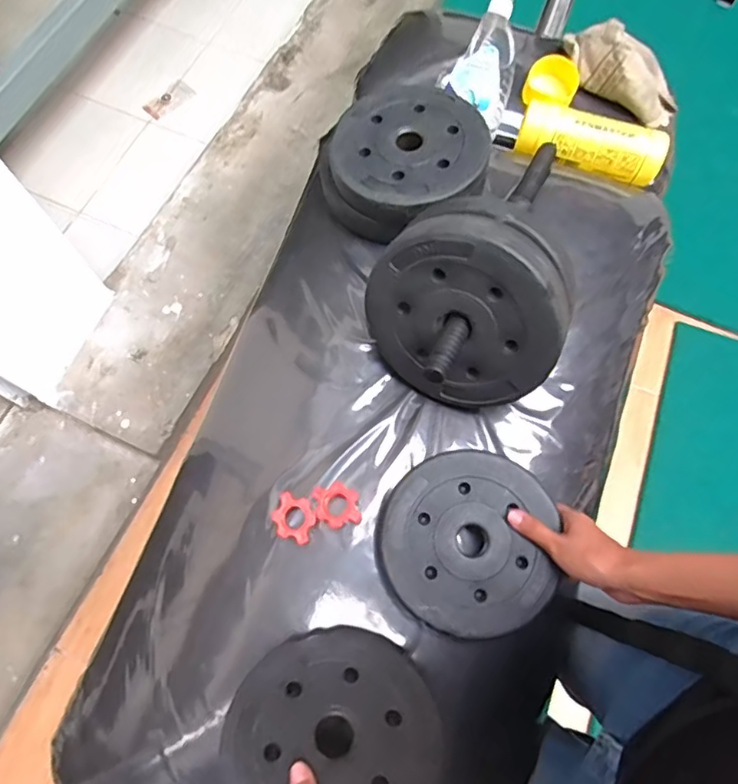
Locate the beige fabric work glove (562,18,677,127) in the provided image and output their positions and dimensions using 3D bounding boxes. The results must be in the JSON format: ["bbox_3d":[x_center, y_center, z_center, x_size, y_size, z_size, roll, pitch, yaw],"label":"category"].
[{"bbox_3d":[0.344,-0.434,0.770,0.185,0.070,0.079,42,73,-1],"label":"beige fabric work glove"}]

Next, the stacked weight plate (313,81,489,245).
[{"bbox_3d":[0.047,-0.268,0.660,0.170,0.068,0.181,1,69,-2],"label":"stacked weight plate"}]

